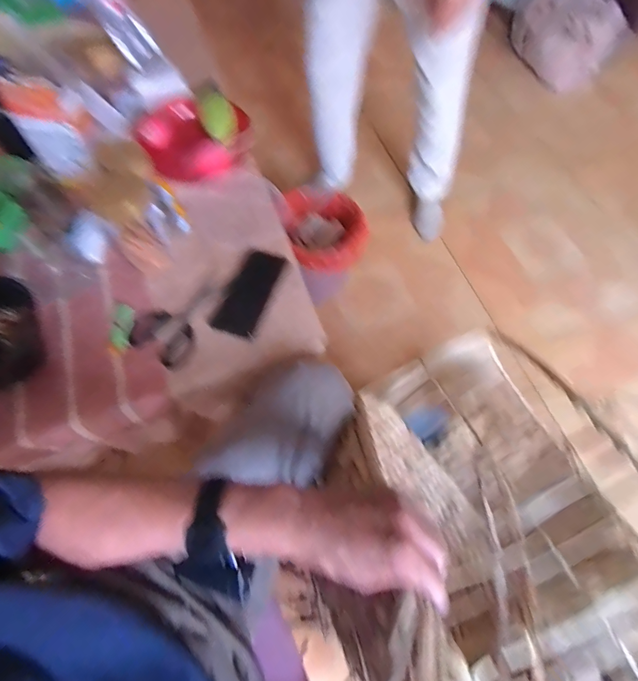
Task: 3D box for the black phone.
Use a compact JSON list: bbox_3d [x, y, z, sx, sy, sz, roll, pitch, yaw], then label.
[{"bbox_3d":[-0.110,-0.075,0.616,0.069,0.005,0.144,22,75,11],"label":"black phone"}]

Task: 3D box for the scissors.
[{"bbox_3d":[-0.224,-0.038,0.605,0.097,0.007,0.147,22,65,9],"label":"scissors"}]

